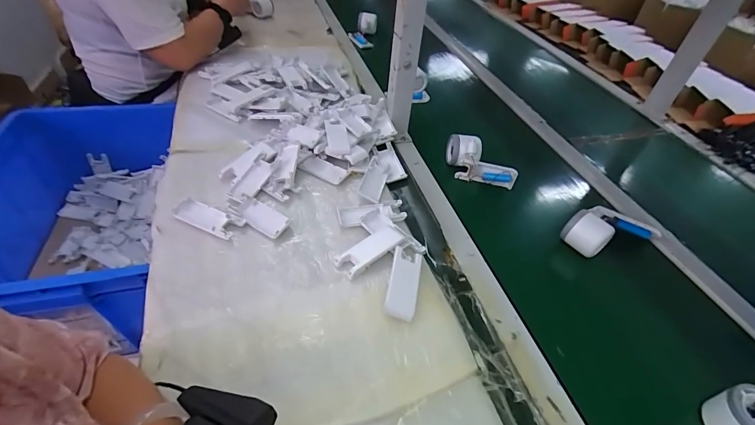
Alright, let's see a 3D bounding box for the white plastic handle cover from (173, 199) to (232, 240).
[{"bbox_3d":[-0.249,0.008,0.534,0.095,0.010,0.038,20,46,14],"label":"white plastic handle cover"}]

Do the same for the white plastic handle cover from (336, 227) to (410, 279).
[{"bbox_3d":[-0.009,0.052,0.510,0.097,0.014,0.040,-26,53,-28],"label":"white plastic handle cover"}]

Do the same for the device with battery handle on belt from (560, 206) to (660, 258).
[{"bbox_3d":[0.367,0.019,0.581,0.155,0.060,0.070,-11,47,-17],"label":"device with battery handle on belt"}]

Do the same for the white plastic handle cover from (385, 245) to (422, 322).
[{"bbox_3d":[0.034,0.089,0.474,0.037,0.018,0.103,11,45,4],"label":"white plastic handle cover"}]

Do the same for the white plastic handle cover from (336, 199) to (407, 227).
[{"bbox_3d":[-0.008,0.001,0.569,0.104,0.011,0.041,-6,46,-13],"label":"white plastic handle cover"}]

